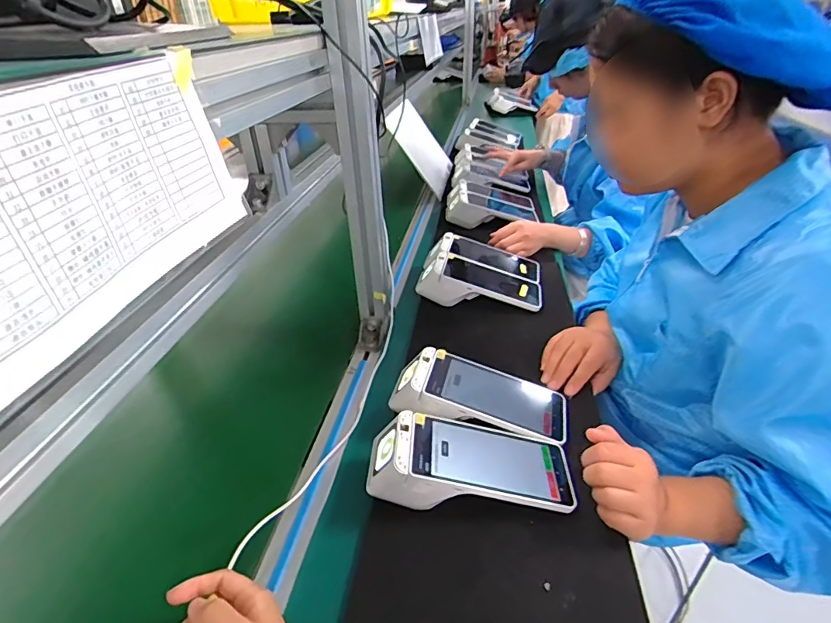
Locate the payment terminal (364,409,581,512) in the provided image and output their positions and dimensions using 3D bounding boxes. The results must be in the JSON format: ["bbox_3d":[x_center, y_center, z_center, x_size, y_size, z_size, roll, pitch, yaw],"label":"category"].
[{"bbox_3d":[0.056,0.158,0.478,0.208,0.062,0.093,0,34,2],"label":"payment terminal"}]

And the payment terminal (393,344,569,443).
[{"bbox_3d":[0.078,0.100,0.557,0.206,0.052,0.091,9,35,14],"label":"payment terminal"}]

